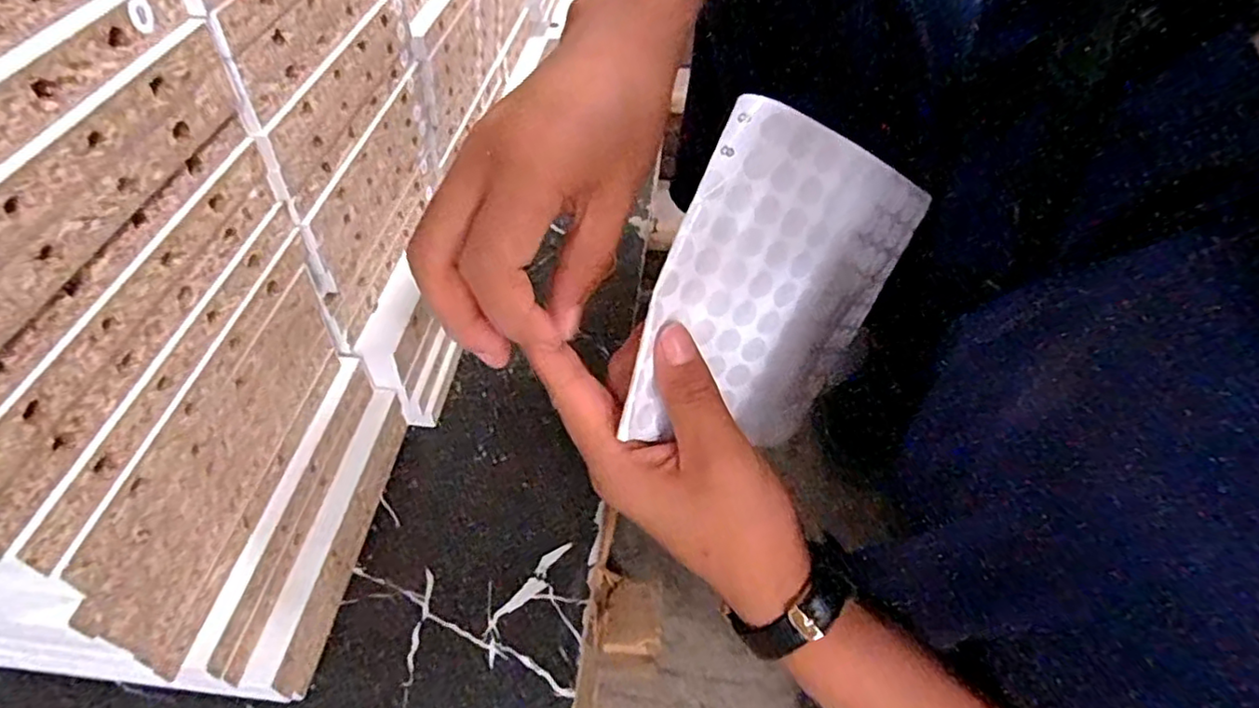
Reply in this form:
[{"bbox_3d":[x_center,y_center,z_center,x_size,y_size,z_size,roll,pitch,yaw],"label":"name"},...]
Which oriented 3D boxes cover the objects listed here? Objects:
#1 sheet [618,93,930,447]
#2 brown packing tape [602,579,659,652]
[{"bbox_3d":[0.058,-0.021,0.248,0.105,0.120,0.015,13,20,-33],"label":"sheet"},{"bbox_3d":[0.000,0.152,0.377,0.033,0.009,0.038,1,49,-3],"label":"brown packing tape"}]

